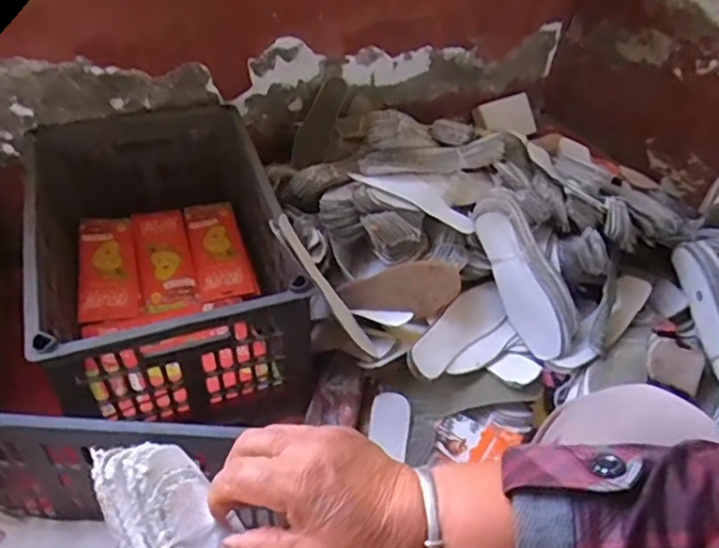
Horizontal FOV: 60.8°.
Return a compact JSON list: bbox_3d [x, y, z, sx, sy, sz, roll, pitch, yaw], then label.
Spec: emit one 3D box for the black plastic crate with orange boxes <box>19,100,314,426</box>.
[{"bbox_3d":[-0.312,-0.034,0.985,0.333,0.243,0.525,-13,47,-17],"label":"black plastic crate with orange boxes"}]

